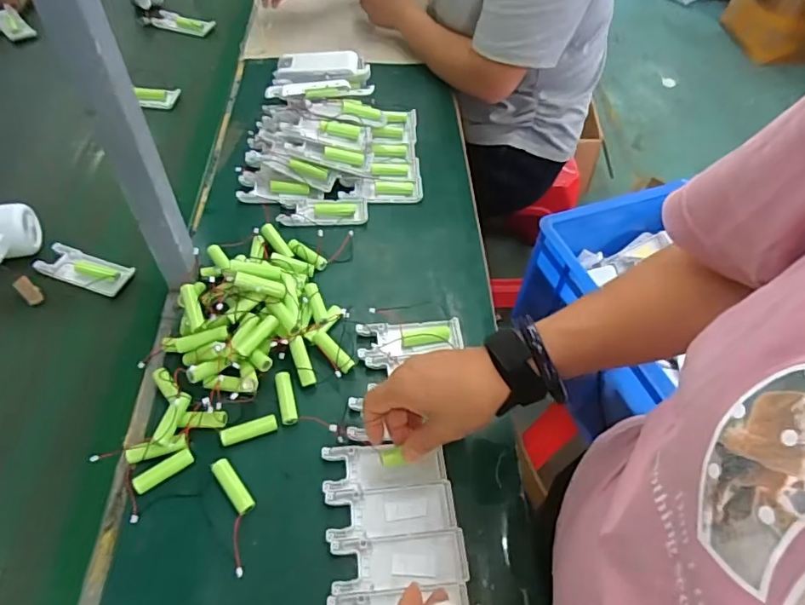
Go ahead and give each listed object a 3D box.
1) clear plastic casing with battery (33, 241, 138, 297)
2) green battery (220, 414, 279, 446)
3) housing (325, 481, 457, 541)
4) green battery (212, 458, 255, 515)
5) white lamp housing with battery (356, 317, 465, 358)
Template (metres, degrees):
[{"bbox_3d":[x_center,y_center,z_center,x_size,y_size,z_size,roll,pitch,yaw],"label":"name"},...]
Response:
[{"bbox_3d":[-0.360,-0.036,0.607,0.103,0.017,0.040,18,53,10],"label":"clear plastic casing with battery"},{"bbox_3d":[-0.138,0.115,0.481,0.050,0.012,0.014,-14,55,-14],"label":"green battery"},{"bbox_3d":[-0.009,0.173,0.444,0.104,0.009,0.038,-4,53,-7],"label":"housing"},{"bbox_3d":[-0.142,0.156,0.450,0.015,0.017,0.051,-32,61,-25],"label":"green battery"},{"bbox_3d":[0.008,0.037,0.547,0.105,0.014,0.039,-4,53,-7],"label":"white lamp housing with battery"}]

